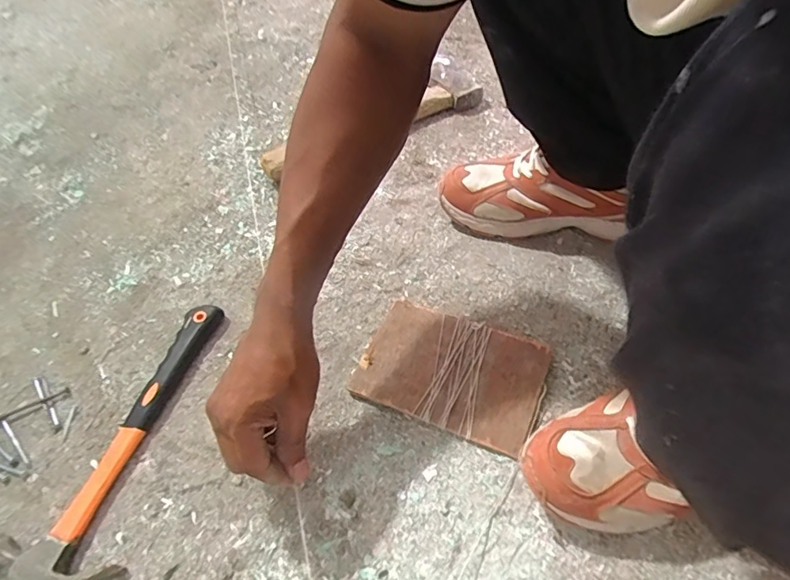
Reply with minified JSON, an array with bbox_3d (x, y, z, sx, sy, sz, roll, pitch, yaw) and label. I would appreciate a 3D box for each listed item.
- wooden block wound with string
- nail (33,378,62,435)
[{"bbox_3d":[0.057,0.082,0.511,0.180,0.012,0.121,17,59,16],"label":"wooden block wound with string"},{"bbox_3d":[-0.365,0.120,0.523,0.008,0.005,0.074,-35,60,-18],"label":"nail"}]

